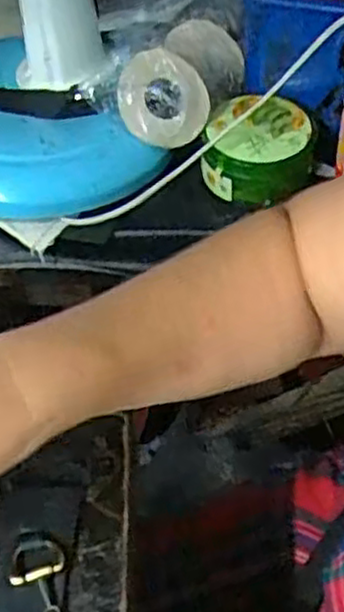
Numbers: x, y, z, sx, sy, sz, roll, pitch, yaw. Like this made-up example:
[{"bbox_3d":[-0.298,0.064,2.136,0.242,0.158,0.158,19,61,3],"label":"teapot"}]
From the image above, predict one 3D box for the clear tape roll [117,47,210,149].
[{"bbox_3d":[-0.009,-0.182,0.671,0.080,0.097,0.025,9,46,10],"label":"clear tape roll"}]

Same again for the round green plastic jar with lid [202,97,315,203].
[{"bbox_3d":[0.078,-0.144,0.688,0.095,0.066,0.081,6,46,7],"label":"round green plastic jar with lid"}]

